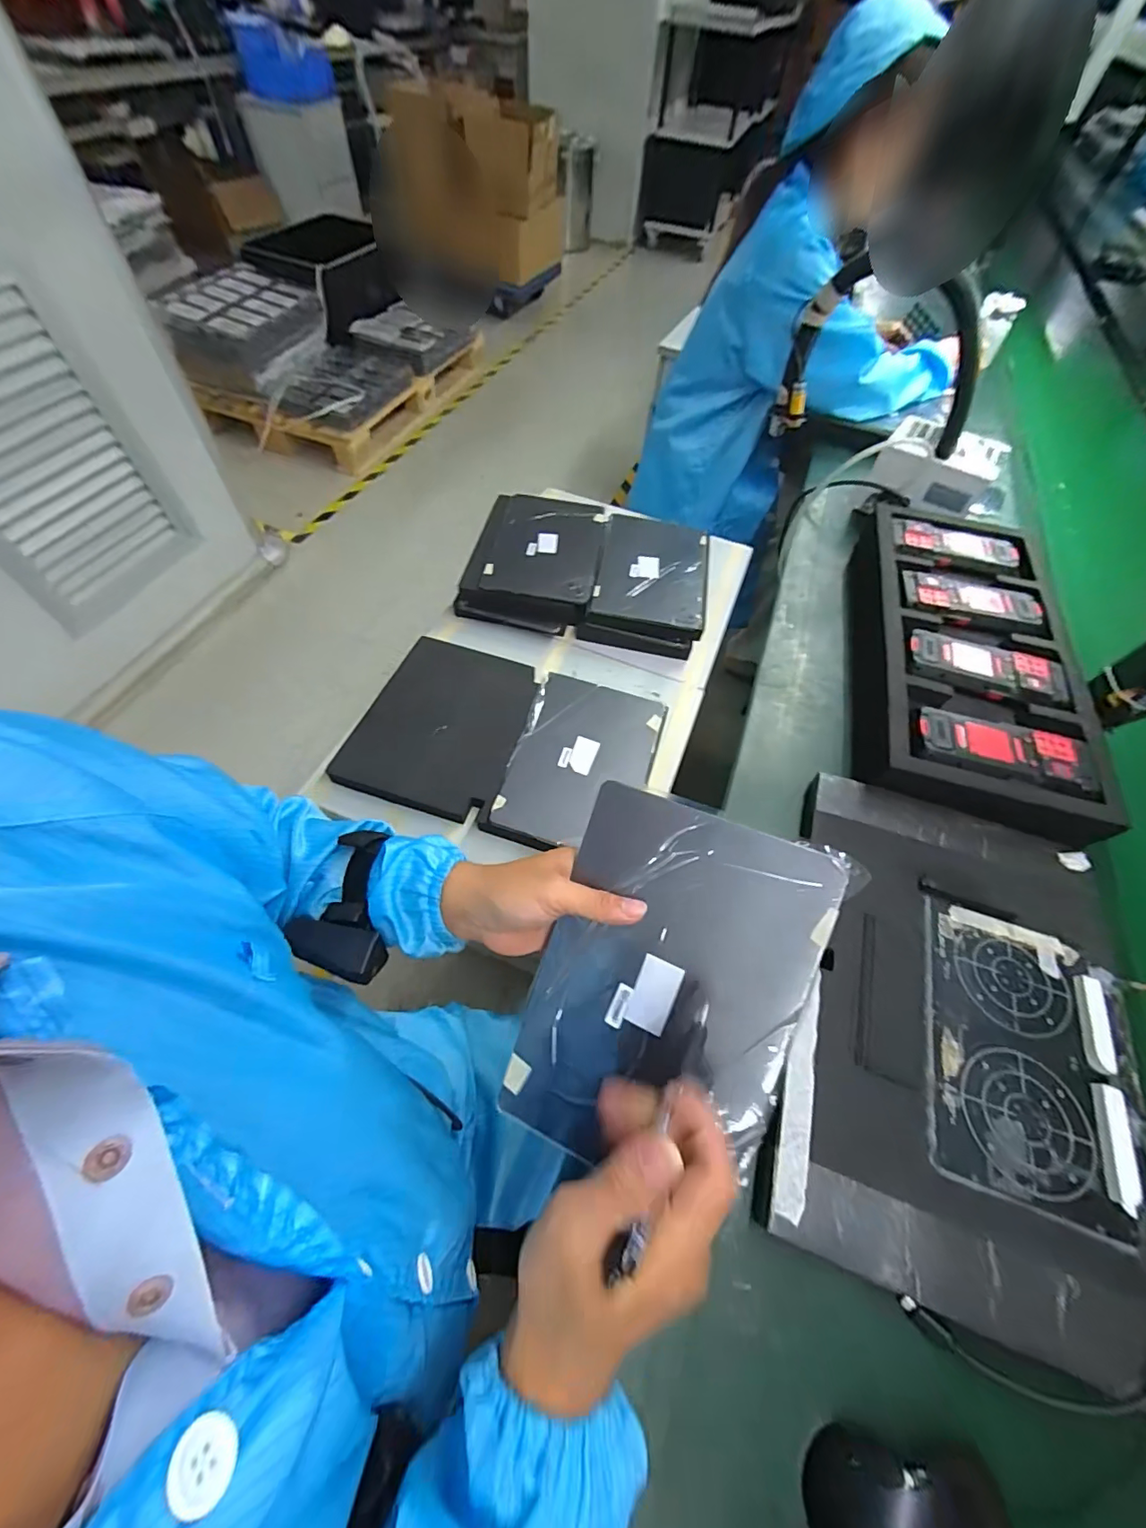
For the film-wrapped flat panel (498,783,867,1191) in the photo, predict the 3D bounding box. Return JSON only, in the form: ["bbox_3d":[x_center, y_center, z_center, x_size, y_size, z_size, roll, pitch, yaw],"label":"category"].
[{"bbox_3d":[0.059,0.155,0.343,0.169,0.009,0.252,20,93,18],"label":"film-wrapped flat panel"}]

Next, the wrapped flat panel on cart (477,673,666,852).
[{"bbox_3d":[0.011,-0.006,0.675,0.176,0.019,0.257,17,59,6],"label":"wrapped flat panel on cart"}]

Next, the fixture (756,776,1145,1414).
[{"bbox_3d":[0.314,0.207,0.430,0.264,0.042,0.392,20,59,8],"label":"fixture"}]

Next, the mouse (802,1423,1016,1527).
[{"bbox_3d":[0.192,0.433,0.288,0.106,0.031,0.059,7,58,0],"label":"mouse"}]

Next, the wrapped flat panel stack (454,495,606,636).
[{"bbox_3d":[-0.056,-0.349,0.861,0.203,0.061,0.268,12,59,3],"label":"wrapped flat panel stack"}]

